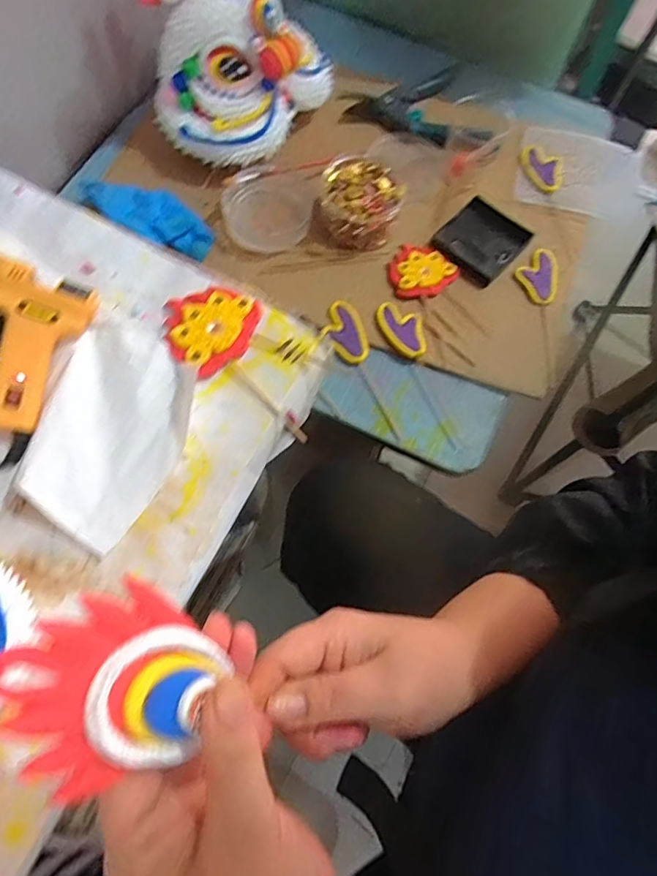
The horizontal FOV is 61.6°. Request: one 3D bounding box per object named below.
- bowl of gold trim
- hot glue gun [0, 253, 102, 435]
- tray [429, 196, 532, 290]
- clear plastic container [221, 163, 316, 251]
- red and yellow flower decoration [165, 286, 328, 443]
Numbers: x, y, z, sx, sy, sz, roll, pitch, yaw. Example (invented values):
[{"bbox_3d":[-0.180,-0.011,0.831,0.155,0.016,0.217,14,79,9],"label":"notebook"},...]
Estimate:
[{"bbox_3d":[0.038,-0.281,0.659,0.096,0.047,0.096,12,69,0],"label":"bowl of gold trim"},{"bbox_3d":[-0.261,-0.086,0.407,0.137,0.023,0.125,29,76,-18],"label":"hot glue gun"},{"bbox_3d":[0.187,-0.242,0.666,0.089,0.016,0.101,40,72,10],"label":"tray"},{"bbox_3d":[-0.072,-0.278,0.660,0.106,0.038,0.099,-2,70,-5],"label":"clear plastic container"},{"bbox_3d":[-0.068,-0.071,0.441,0.144,0.012,0.075,35,71,9],"label":"red and yellow flower decoration"}]

